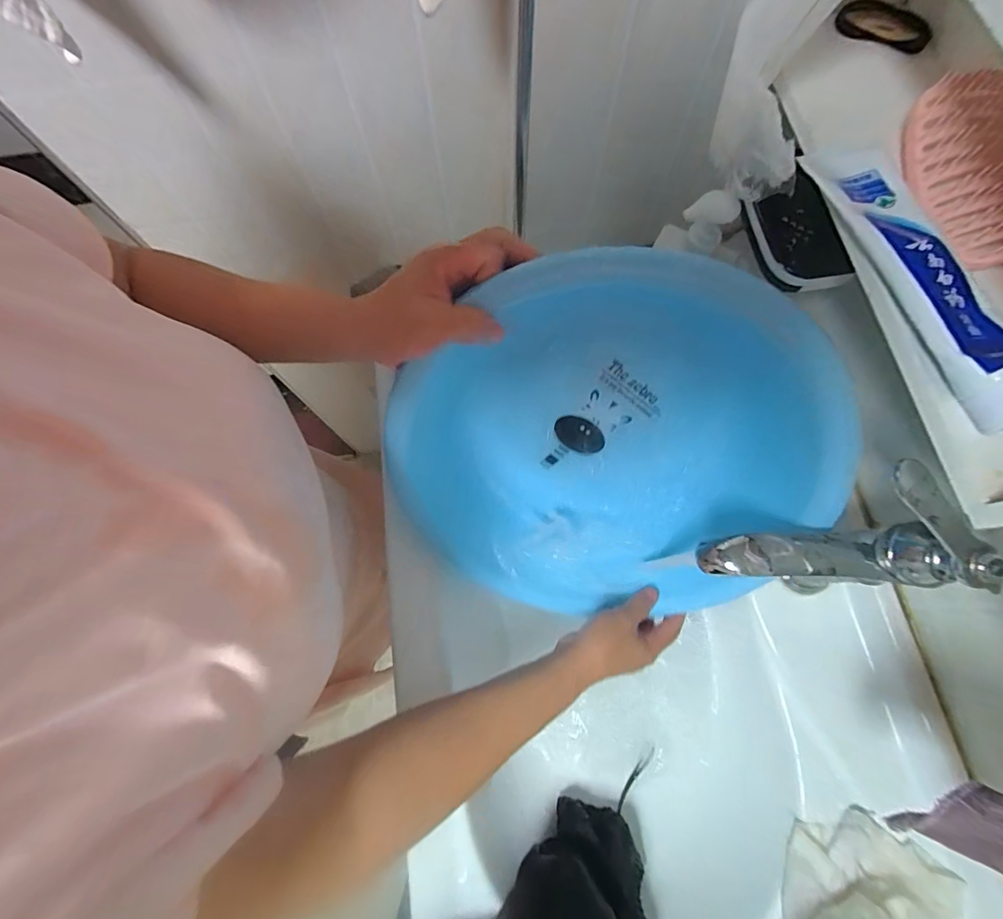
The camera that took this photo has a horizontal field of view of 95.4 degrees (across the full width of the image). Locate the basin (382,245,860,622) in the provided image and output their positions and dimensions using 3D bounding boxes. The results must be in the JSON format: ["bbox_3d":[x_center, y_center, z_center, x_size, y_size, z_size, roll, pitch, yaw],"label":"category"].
[{"bbox_3d":[0.082,-0.003,0.422,0.334,0.374,0.130,16,38,17],"label":"basin"}]

